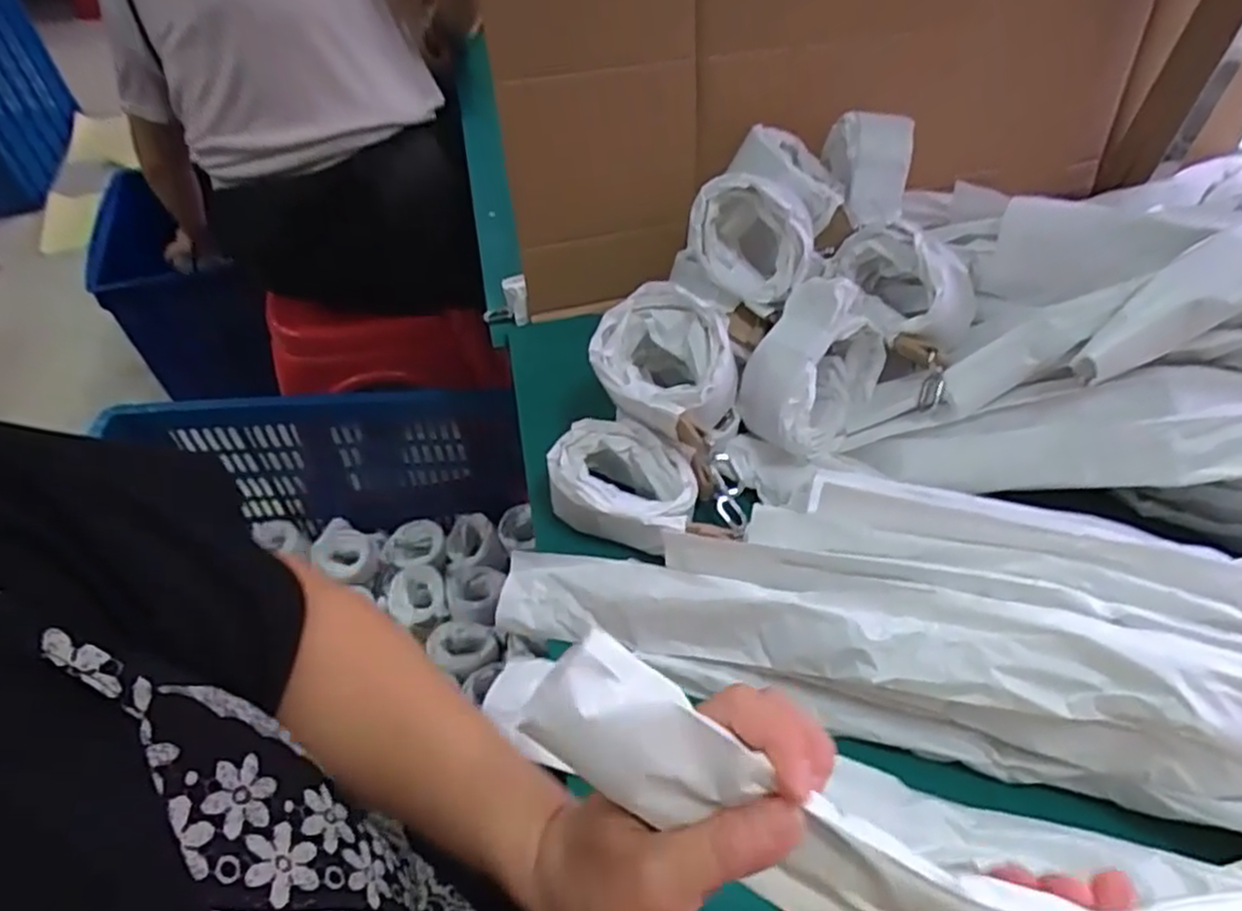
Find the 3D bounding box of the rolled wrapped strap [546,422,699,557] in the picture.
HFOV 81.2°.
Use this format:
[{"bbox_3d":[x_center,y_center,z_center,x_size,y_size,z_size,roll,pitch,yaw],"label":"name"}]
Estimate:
[{"bbox_3d":[0.003,0.023,0.512,0.106,0.047,0.077,19,53,16],"label":"rolled wrapped strap"}]

